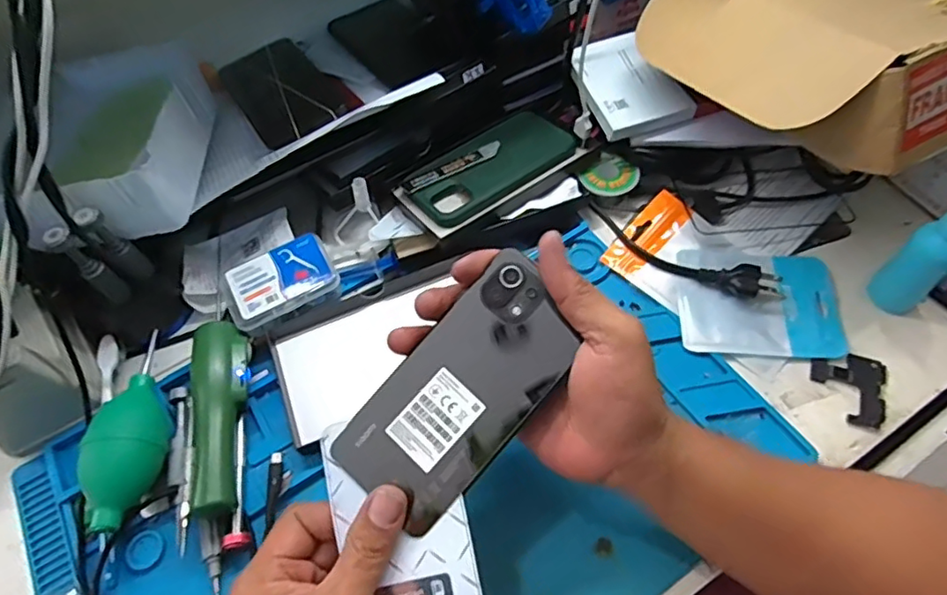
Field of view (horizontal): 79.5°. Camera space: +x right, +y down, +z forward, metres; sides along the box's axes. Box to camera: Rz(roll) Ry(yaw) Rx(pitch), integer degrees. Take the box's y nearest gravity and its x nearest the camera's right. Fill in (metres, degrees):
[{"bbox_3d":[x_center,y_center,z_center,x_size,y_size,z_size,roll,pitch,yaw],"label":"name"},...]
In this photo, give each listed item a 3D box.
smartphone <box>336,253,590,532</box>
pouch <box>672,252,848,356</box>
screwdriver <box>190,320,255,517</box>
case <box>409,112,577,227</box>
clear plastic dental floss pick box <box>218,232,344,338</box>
[{"bbox_3d":[-0.004,0.051,0.320,0.072,0.004,0.149,40,85,12],"label":"smartphone"},{"bbox_3d":[0.224,0.002,0.447,0.119,0.007,0.090,1,60,4],"label":"pouch"},{"bbox_3d":[-0.179,0.082,0.405,0.035,0.027,0.135,-11,60,-3],"label":"screwdriver"},{"bbox_3d":[0.016,-0.118,0.506,0.148,0.013,0.078,-33,63,-15],"label":"case"},{"bbox_3d":[-0.153,-0.011,0.453,0.085,0.023,0.055,-29,62,-13],"label":"clear plastic dental floss pick box"}]

